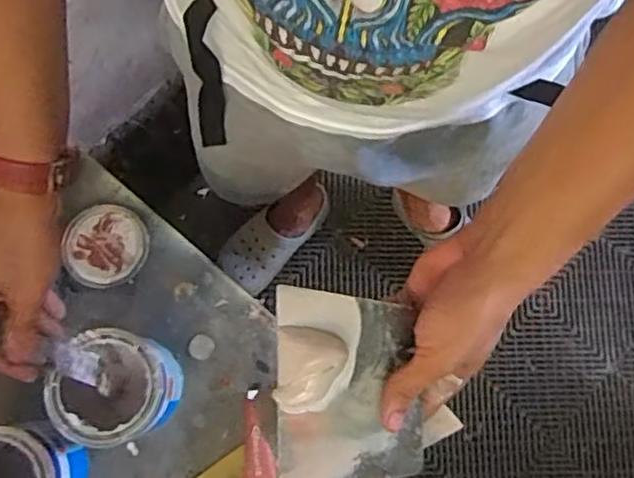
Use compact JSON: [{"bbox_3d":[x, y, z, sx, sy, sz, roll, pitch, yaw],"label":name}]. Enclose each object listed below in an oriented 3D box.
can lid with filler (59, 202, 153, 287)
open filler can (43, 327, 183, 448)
[{"bbox_3d":[-0.242,0.007,0.761,0.090,0.008,0.094,16,72,-11],"label":"can lid with filler"},{"bbox_3d":[-0.197,0.151,0.665,0.093,0.120,0.101,1,79,-4],"label":"open filler can"}]

